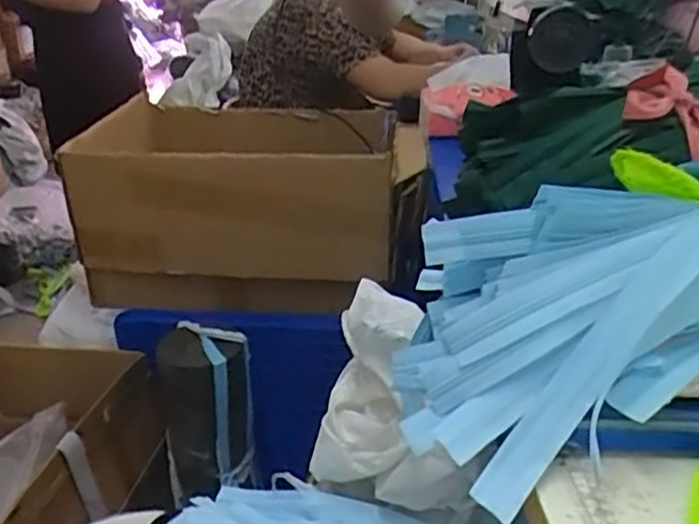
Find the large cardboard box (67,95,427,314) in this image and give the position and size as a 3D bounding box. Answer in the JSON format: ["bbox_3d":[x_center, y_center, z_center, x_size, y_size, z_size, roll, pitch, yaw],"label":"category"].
[{"bbox_3d":[-0.171,-0.129,1.284,0.557,0.259,0.430,-3,25,0],"label":"large cardboard box"}]

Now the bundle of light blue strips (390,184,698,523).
[{"bbox_3d":[0.275,0.010,0.539,0.509,0.093,0.220,-17,66,-6],"label":"bundle of light blue strips"}]

